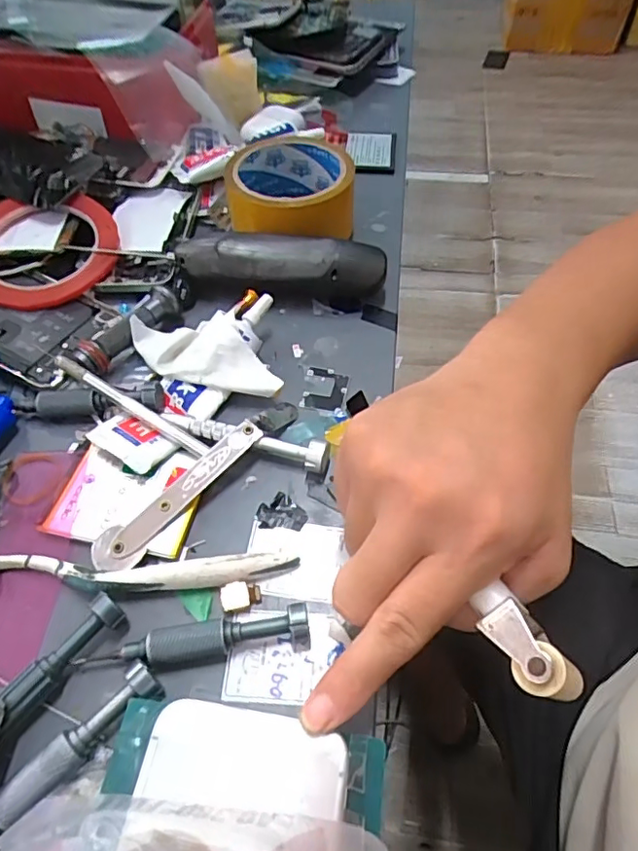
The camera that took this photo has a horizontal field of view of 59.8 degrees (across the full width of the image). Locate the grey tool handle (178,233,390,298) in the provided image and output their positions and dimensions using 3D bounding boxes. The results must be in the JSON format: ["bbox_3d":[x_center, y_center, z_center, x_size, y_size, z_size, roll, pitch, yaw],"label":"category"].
[{"bbox_3d":[-0.028,-0.112,0.387,0.143,0.039,0.029,9,53,3],"label":"grey tool handle"}]

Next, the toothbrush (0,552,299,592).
[{"bbox_3d":[-0.101,0.070,0.269,0.176,0.009,0.021,-1,54,1],"label":"toothbrush"}]

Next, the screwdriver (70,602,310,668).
[{"bbox_3d":[-0.057,0.096,0.250,0.103,0.013,0.016,-8,54,-4],"label":"screwdriver"}]

